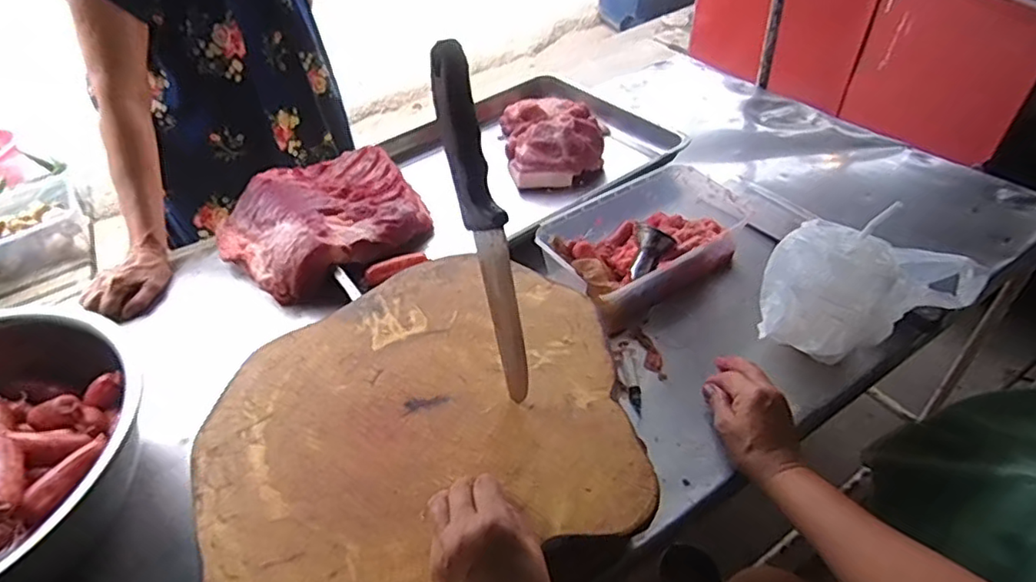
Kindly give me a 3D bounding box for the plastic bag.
[{"bbox_3d":[0.370,-0.007,0.656,0.175,0.173,0.131,-19,45,-14],"label":"plastic bag"}]

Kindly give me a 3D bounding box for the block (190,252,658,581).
[{"bbox_3d":[-0.088,0.141,0.589,0.393,0.078,0.370,-25,47,-19],"label":"block"}]

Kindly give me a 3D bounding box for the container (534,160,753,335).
[{"bbox_3d":[0.179,-0.072,0.810,0.289,0.082,0.171,-29,48,-23],"label":"container"}]

